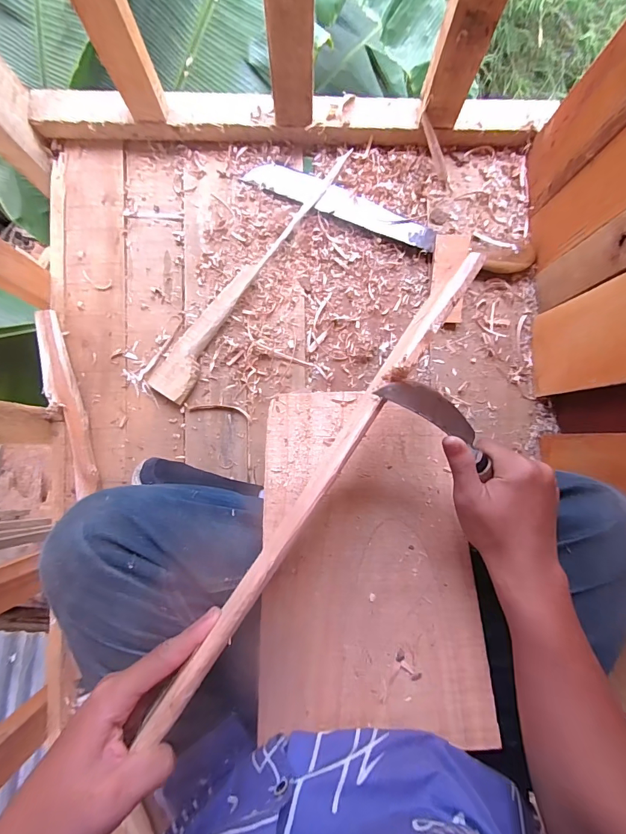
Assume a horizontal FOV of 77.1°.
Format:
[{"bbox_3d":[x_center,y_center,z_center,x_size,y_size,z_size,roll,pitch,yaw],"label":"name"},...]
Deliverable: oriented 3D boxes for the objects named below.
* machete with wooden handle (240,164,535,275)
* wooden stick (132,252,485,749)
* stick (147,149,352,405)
[{"bbox_3d":[0.109,-0.292,0.577,0.429,0.023,0.048,21,87,2],"label":"machete with wooden handle"},{"bbox_3d":[0.004,0.046,0.268,0.015,0.025,0.377,34,85,3],"label":"wooden stick"},{"bbox_3d":[-0.094,-0.211,0.570,0.056,0.015,0.427,34,87,3],"label":"stick"}]

